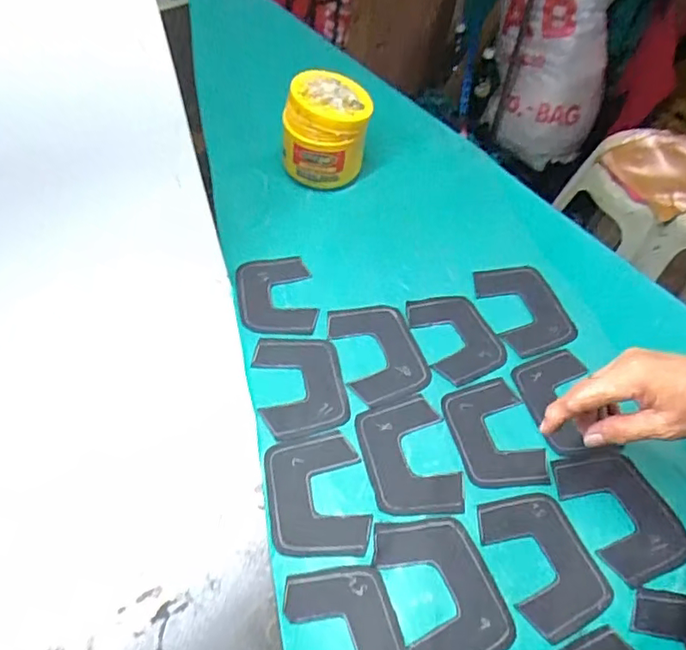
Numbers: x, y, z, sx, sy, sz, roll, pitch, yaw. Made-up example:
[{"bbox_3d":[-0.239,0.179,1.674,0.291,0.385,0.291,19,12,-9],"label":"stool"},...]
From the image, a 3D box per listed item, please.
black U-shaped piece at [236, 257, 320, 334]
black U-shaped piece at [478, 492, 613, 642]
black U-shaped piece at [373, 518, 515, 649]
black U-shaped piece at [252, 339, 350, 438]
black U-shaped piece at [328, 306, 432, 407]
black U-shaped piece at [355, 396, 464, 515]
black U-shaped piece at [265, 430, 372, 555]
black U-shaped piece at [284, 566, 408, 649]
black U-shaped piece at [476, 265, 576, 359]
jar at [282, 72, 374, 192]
[{"bbox_3d":[-0.068,-0.032,0.585,0.075,0.006,0.098,-5,54,-9],"label":"black U-shaped piece"},{"bbox_3d":[0.158,0.181,0.454,0.074,0.004,0.103,-15,57,-16],"label":"black U-shaped piece"},{"bbox_3d":[0.074,0.195,0.431,0.076,0.005,0.112,-16,57,-17],"label":"black U-shaped piece"},{"bbox_3d":[-0.038,0.052,0.528,0.077,0.004,0.101,-7,55,-11],"label":"black U-shaped piece"},{"bbox_3d":[0.035,0.025,0.559,0.078,0.007,0.108,-12,56,-14],"label":"black U-shaped piece"},{"bbox_3d":[0.055,0.111,0.491,0.074,0.004,0.105,-9,55,-13],"label":"black U-shaped piece"},{"bbox_3d":[-0.022,0.134,0.466,0.076,0.004,0.100,-4,54,-9],"label":"black U-shaped piece"},{"bbox_3d":[0.005,0.221,0.402,0.074,0.008,0.102,-10,55,-13],"label":"black U-shaped piece"},{"bbox_3d":[0.191,-0.021,0.604,0.081,0.010,0.106,-14,56,-16],"label":"black U-shaped piece"},{"bbox_3d":[-0.021,-0.222,0.667,0.093,0.102,0.093,3,53,-4],"label":"jar"}]

